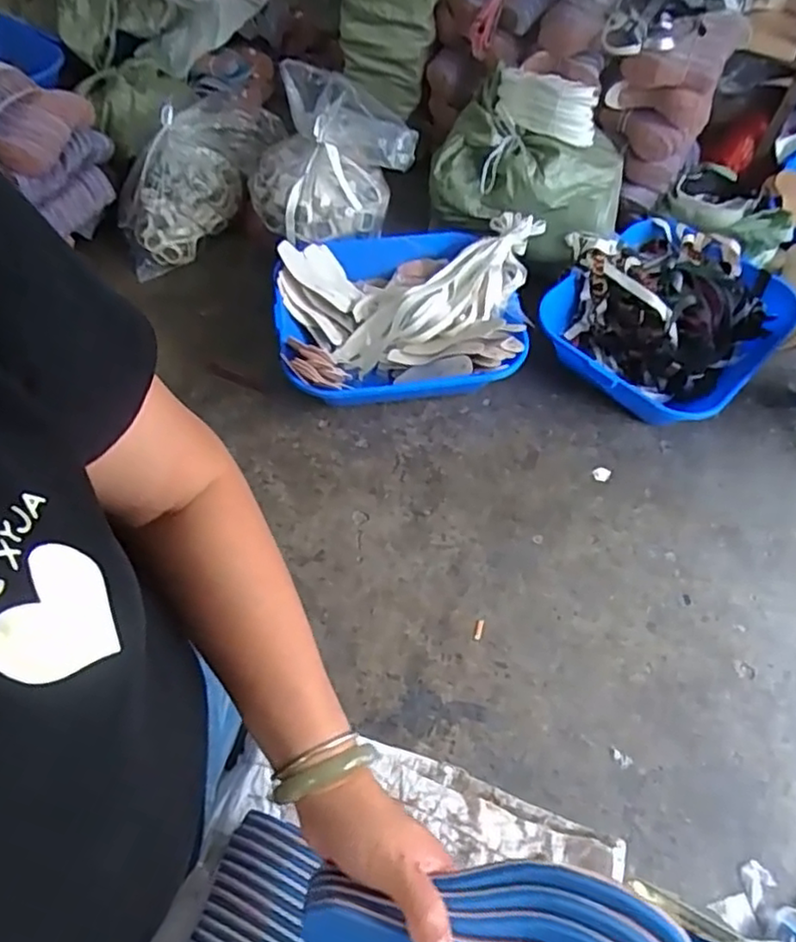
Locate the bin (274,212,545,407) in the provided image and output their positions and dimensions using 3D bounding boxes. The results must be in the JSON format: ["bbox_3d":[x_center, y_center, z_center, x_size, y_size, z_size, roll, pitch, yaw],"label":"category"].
[{"bbox_3d":[0.041,-0.390,1.680,0.676,0.212,0.485,-5,55,-5],"label":"bin"}]

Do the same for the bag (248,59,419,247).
[{"bbox_3d":[-0.173,-0.783,1.668,0.313,0.284,0.362,34,61,21],"label":"bag"}]

